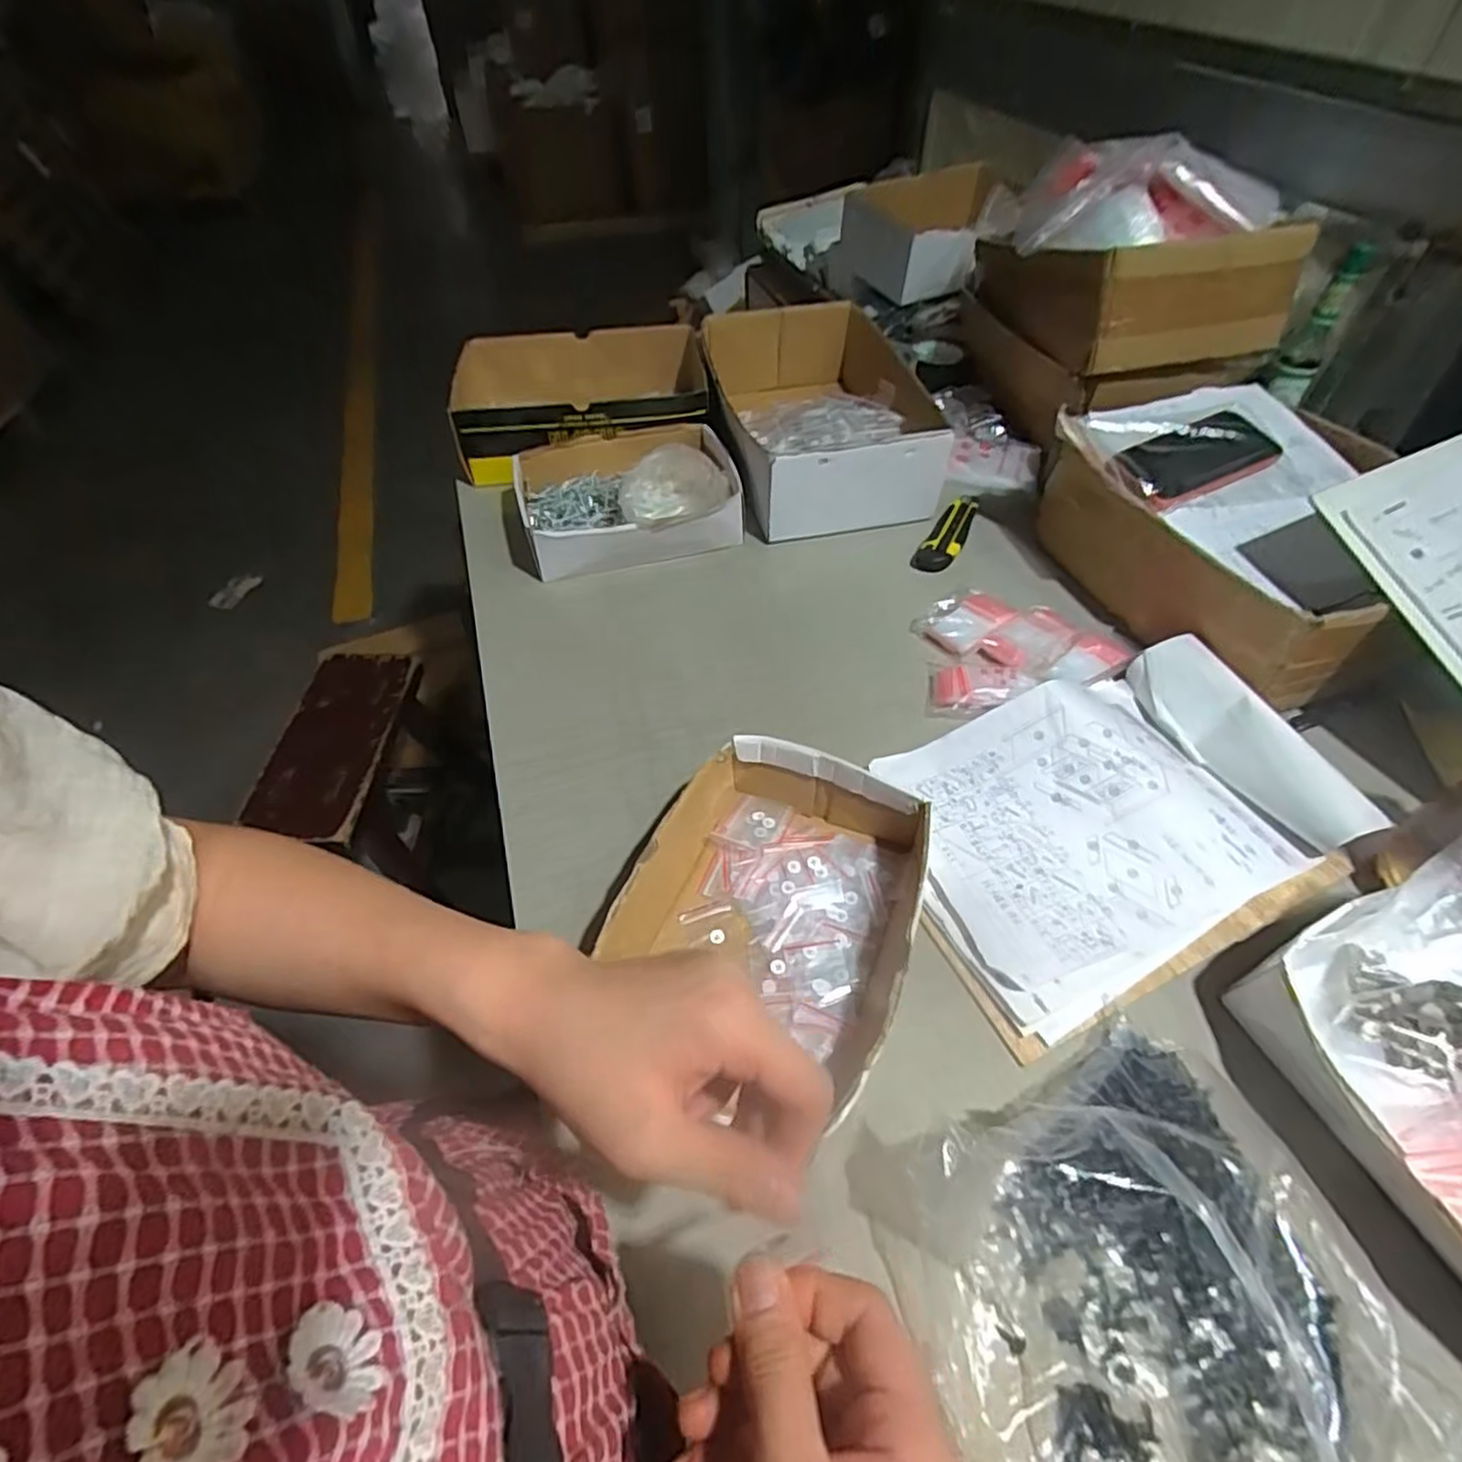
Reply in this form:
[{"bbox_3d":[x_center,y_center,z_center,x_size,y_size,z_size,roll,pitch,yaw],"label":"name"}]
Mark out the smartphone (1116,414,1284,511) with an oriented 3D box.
[{"bbox_3d":[0.445,-0.261,0.678,0.146,0.012,0.073,-23,67,-8],"label":"smartphone"}]

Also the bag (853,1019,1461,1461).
[{"bbox_3d":[0.201,0.270,0.347,0.219,0.091,0.210,-15,52,-8],"label":"bag"}]

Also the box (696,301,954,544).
[{"bbox_3d":[0.092,-0.368,0.844,0.215,0.132,0.313,-12,52,-6],"label":"box"}]

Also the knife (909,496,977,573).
[{"bbox_3d":[0.240,-0.222,0.784,0.040,0.018,0.144,22,56,19],"label":"knife"}]

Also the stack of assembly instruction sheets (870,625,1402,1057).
[{"bbox_3d":[0.286,0.059,0.544,0.326,0.041,0.233,-21,54,-13],"label":"stack of assembly instruction sheets"}]

